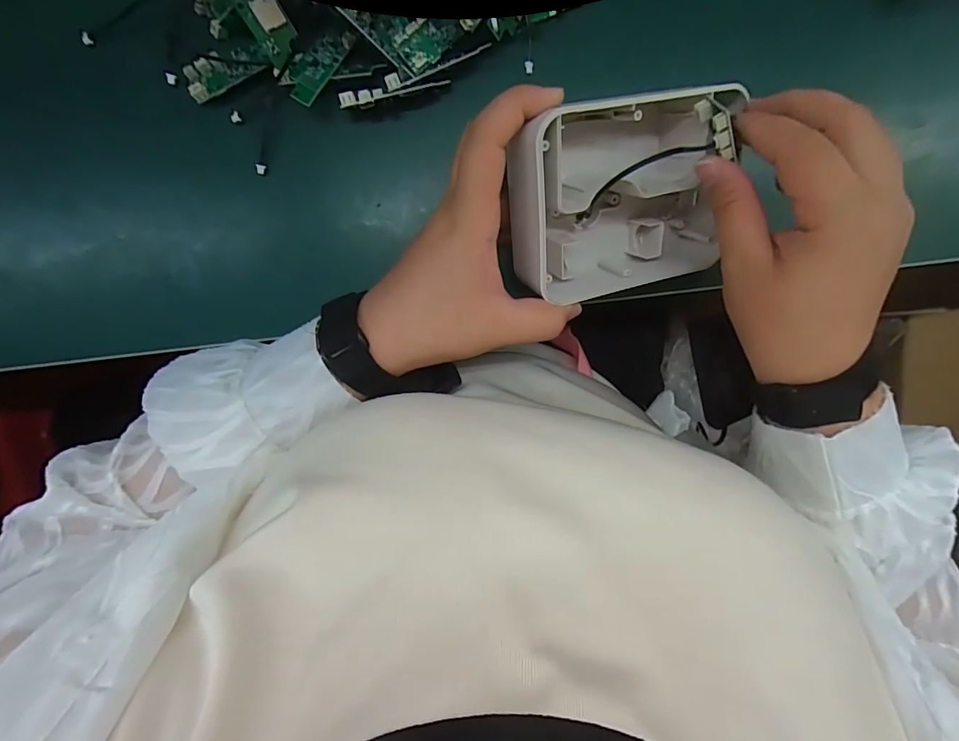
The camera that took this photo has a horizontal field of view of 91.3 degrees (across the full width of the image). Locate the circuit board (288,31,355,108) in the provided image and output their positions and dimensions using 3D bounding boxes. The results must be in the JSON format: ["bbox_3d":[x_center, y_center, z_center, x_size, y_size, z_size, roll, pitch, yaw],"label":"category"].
[{"bbox_3d":[-0.100,-0.189,0.289,0.023,0.004,0.051,33,86,2],"label":"circuit board"}]

